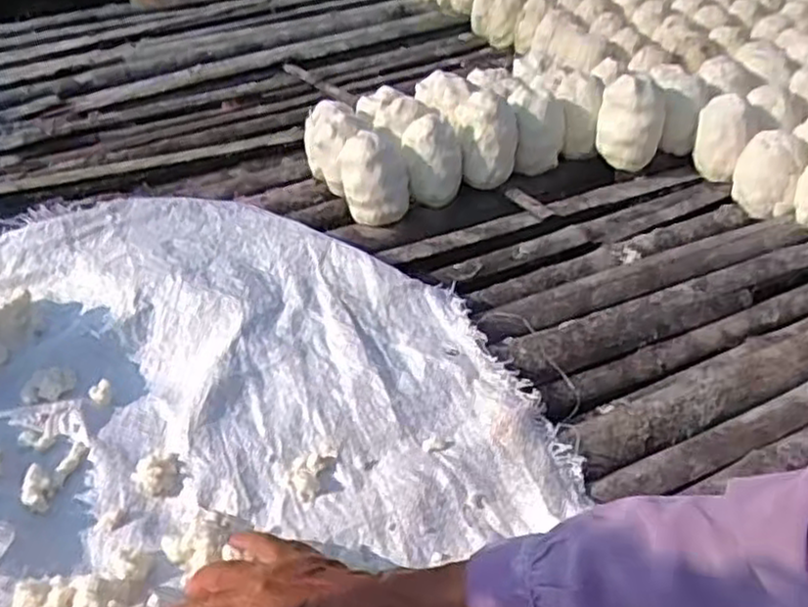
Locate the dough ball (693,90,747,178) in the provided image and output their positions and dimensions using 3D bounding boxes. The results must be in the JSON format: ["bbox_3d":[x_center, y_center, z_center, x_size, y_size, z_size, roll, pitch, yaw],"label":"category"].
[{"bbox_3d":[0.404,-0.210,0.956,0.069,0.086,0.062,13,42,21],"label":"dough ball"}]

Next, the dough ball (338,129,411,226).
[{"bbox_3d":[-0.041,-0.153,0.946,0.092,0.110,0.080,-5,39,0],"label":"dough ball"}]

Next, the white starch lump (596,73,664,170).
[{"bbox_3d":[0.293,-0.236,0.973,0.081,0.101,0.069,8,41,16],"label":"white starch lump"}]

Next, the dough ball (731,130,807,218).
[{"bbox_3d":[0.439,-0.158,0.905,0.077,0.076,0.071,15,43,23],"label":"dough ball"}]

